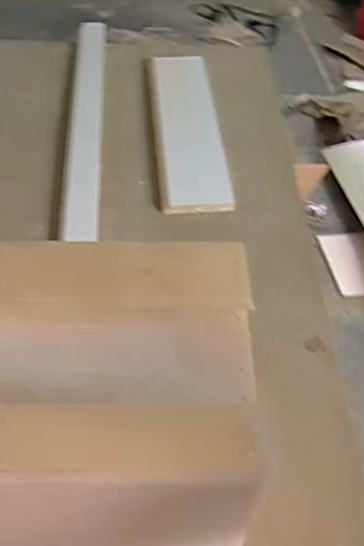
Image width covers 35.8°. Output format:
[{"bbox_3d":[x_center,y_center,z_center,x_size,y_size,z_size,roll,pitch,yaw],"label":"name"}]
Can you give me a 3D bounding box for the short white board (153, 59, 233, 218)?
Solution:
[{"bbox_3d":[0.010,-0.280,1.070,0.118,0.020,0.471,-2,49,-5],"label":"short white board"}]

